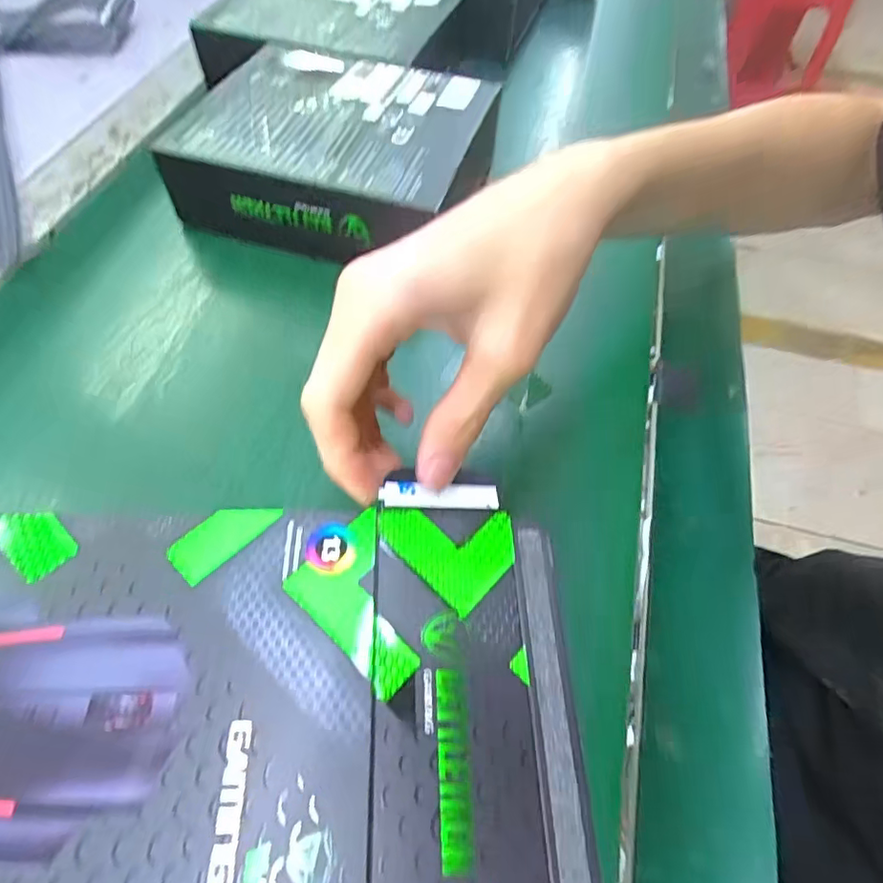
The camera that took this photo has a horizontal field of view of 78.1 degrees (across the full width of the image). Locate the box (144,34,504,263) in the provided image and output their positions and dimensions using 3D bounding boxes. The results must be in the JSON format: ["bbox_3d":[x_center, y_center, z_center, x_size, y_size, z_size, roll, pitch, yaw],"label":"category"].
[{"bbox_3d":[-0.070,-0.200,0.377,0.187,0.059,0.158,14,58,5],"label":"box"}]

